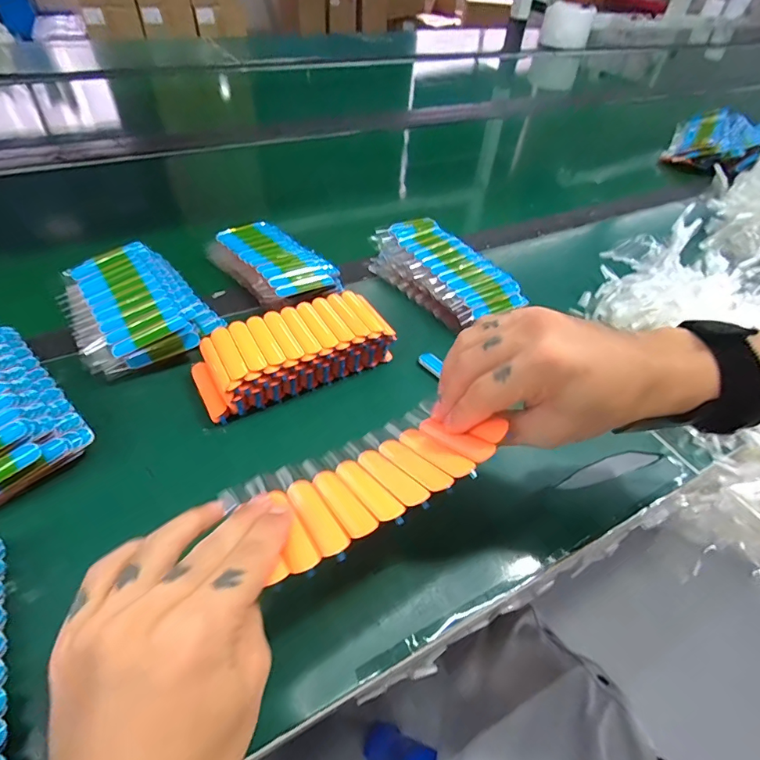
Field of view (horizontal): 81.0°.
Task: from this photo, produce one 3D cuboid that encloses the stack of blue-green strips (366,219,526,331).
[{"bbox_3d":[0.065,-0.123,0.491,0.094,0.031,0.176,-25,54,-26],"label":"stack of blue-green strips"}]

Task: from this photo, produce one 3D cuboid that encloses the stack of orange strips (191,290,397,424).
[{"bbox_3d":[-0.074,-0.023,0.391,0.162,0.053,0.065,-21,52,-23],"label":"stack of orange strips"}]

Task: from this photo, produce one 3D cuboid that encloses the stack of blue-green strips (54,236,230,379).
[{"bbox_3d":[-0.230,-0.069,0.421,0.113,0.044,0.160,-27,55,-27],"label":"stack of blue-green strips"}]

